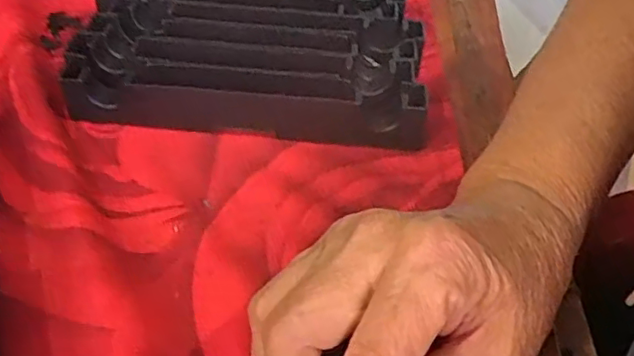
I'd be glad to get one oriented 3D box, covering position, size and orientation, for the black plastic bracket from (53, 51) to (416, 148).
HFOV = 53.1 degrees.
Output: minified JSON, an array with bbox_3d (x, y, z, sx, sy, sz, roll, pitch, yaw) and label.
[{"bbox_3d":[-0.040,-0.041,0.349,0.193,0.029,0.027,3,43,-3],"label":"black plastic bracket"}]

